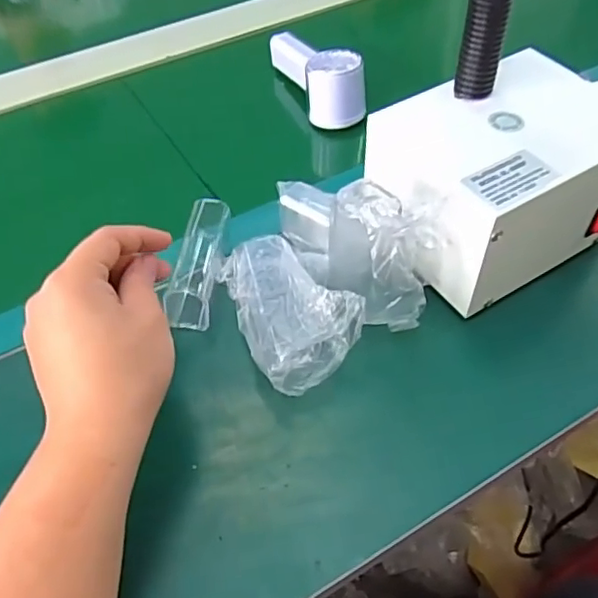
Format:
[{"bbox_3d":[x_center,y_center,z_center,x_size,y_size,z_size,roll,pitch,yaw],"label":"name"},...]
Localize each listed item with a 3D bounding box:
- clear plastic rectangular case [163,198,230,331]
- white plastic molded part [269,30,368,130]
[{"bbox_3d":[-0.076,-0.032,0.457,0.028,0.031,0.113,3,50,6],"label":"clear plastic rectangular case"},{"bbox_3d":[0.023,-0.232,0.606,0.059,0.064,0.142,-15,50,-10],"label":"white plastic molded part"}]

